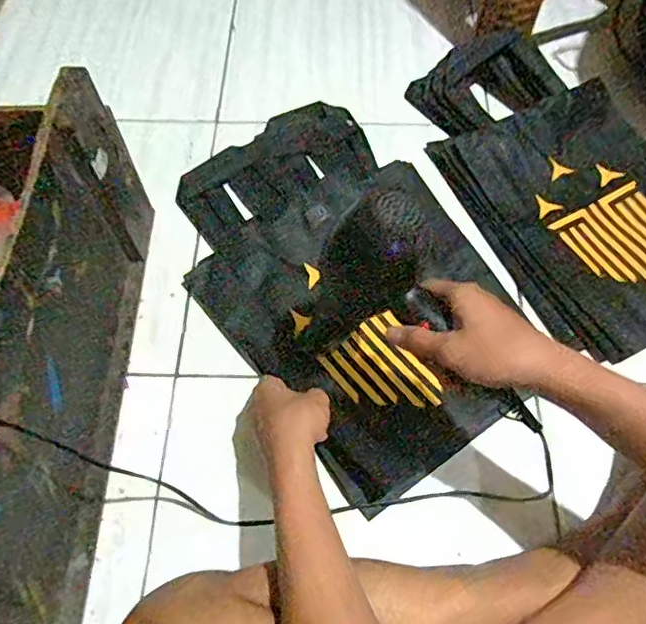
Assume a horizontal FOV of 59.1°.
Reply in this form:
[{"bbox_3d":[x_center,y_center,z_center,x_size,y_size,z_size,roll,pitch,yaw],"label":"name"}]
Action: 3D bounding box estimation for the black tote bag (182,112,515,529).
[{"bbox_3d":[0.026,-0.055,0.704,0.323,0.026,0.494,-34,65,-17],"label":"black tote bag"}]

